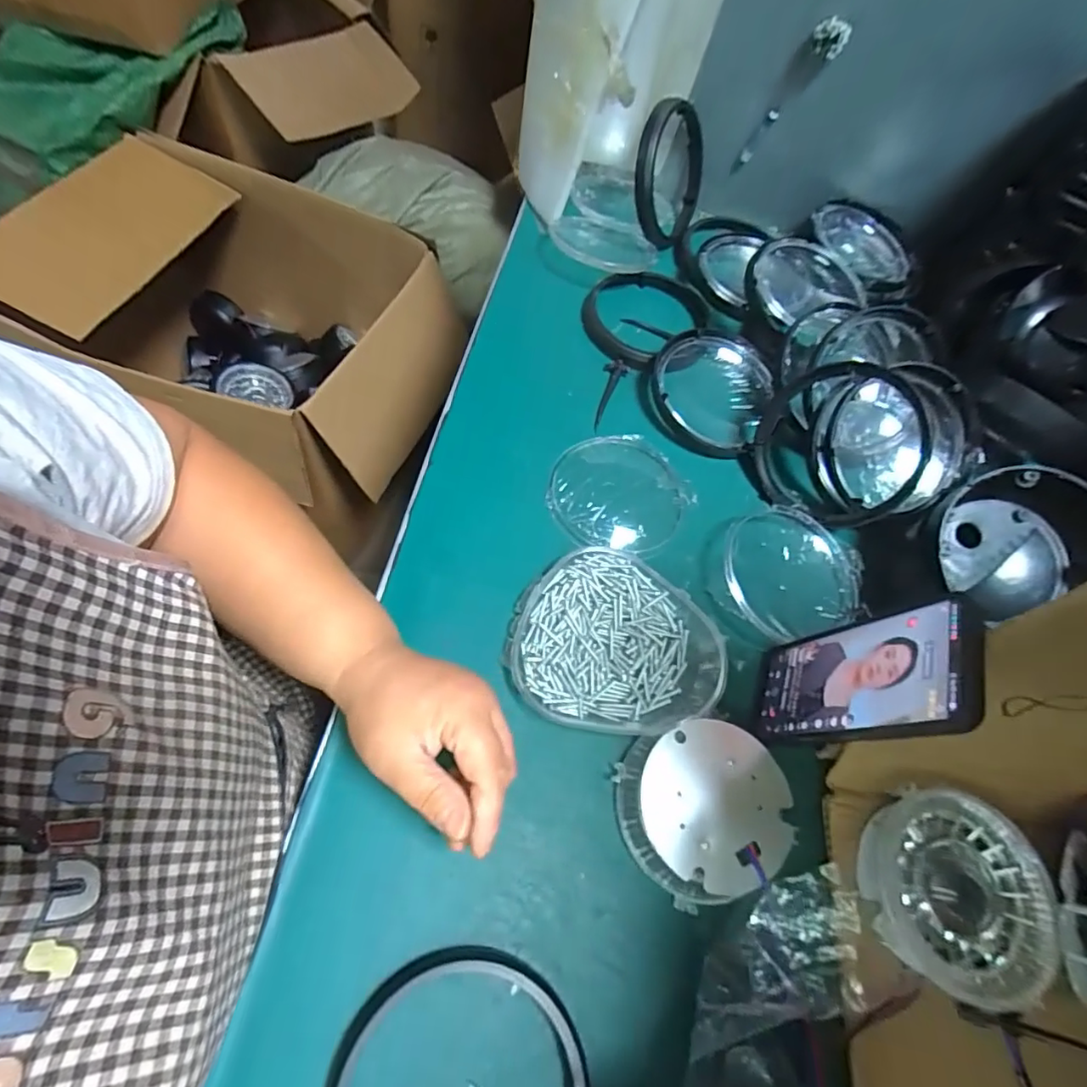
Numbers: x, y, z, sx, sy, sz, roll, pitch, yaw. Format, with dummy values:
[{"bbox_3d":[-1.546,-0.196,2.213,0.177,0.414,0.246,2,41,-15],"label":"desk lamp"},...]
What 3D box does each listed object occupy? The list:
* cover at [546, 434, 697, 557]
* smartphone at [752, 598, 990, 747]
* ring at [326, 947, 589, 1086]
[{"bbox_3d":[0.067,-0.048,0.495,0.115,0.023,0.122,32,62,8],"label":"cover"},{"bbox_3d":[0.194,0.086,0.352,0.008,0.162,0.077,28,63,-7],"label":"smartphone"},{"bbox_3d":[-0.044,0.298,0.292,0.136,0.018,0.137,4,61,-7],"label":"ring"}]

